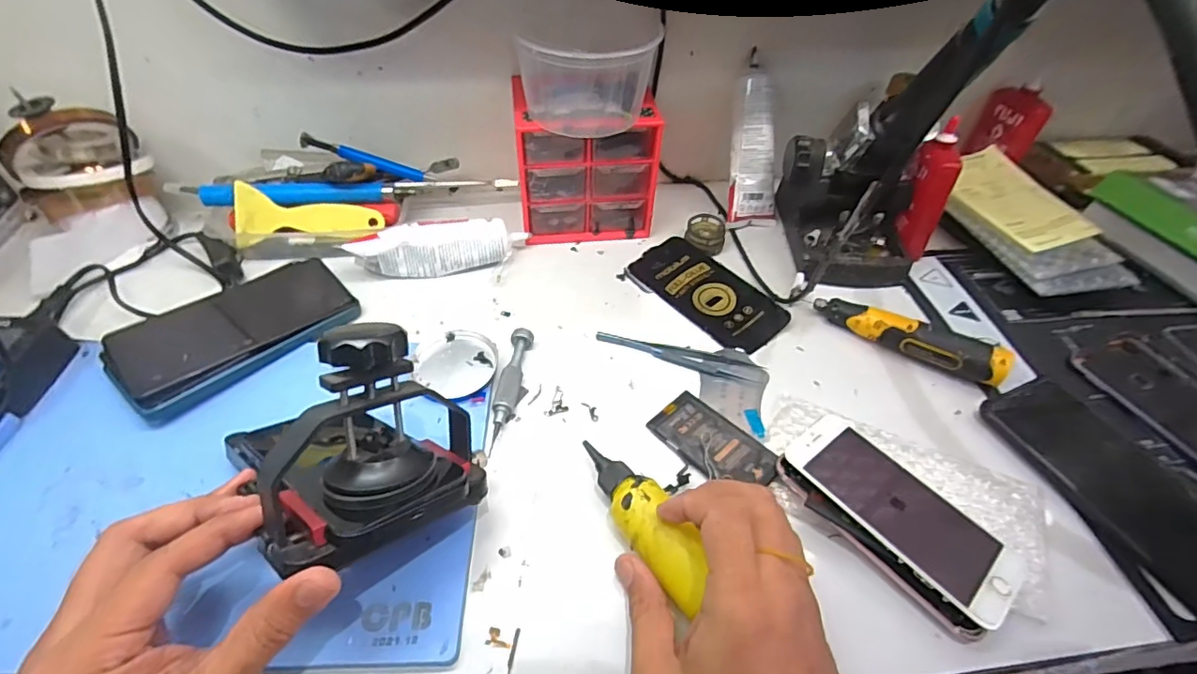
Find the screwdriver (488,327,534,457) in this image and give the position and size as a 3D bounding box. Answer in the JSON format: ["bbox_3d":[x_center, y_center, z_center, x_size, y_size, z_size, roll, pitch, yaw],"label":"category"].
[{"bbox_3d":[-0.065,0.036,0.398,0.016,0.015,0.101,5,47,2],"label":"screwdriver"}]

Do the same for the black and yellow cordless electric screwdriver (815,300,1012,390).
[{"bbox_3d":[0.248,0.000,0.435,0.141,0.029,0.026,28,52,22],"label":"black and yellow cordless electric screwdriver"}]

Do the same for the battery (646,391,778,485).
[{"bbox_3d":[0.079,0.073,0.372,0.085,0.009,0.045,36,55,28],"label":"battery"}]

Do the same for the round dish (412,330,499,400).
[{"bbox_3d":[-0.108,0.023,0.409,0.061,0.015,0.058,1,47,-1],"label":"round dish"}]

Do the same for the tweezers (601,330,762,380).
[{"bbox_3d":[0.063,0.014,0.428,0.128,0.008,0.024,13,48,10],"label":"tweezers"}]

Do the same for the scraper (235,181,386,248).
[{"bbox_3d":[-0.261,-0.102,0.490,0.121,0.050,0.011,6,3,-9],"label":"scraper"}]

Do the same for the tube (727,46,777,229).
[{"bbox_3d":[0.153,-0.190,0.532,0.049,0.159,0.028,-3,13,-5],"label":"tube"}]

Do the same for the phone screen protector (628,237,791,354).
[{"bbox_3d":[0.095,-0.043,0.484,0.070,0.008,0.145,-28,54,-26],"label":"phone screen protector"}]

